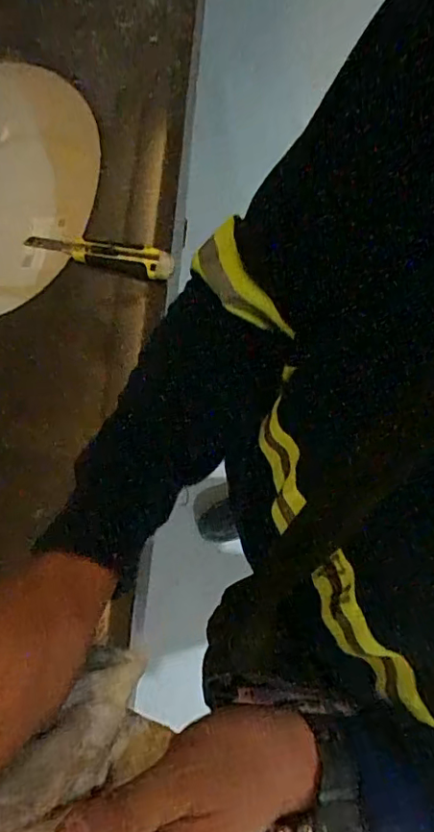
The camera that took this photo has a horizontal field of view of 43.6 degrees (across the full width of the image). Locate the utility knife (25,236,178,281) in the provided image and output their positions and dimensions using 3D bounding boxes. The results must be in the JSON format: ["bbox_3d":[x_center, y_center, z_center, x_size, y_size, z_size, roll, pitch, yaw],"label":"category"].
[{"bbox_3d":[-0.159,-0.224,0.736,0.204,0.028,0.036,13,78,3],"label":"utility knife"}]

